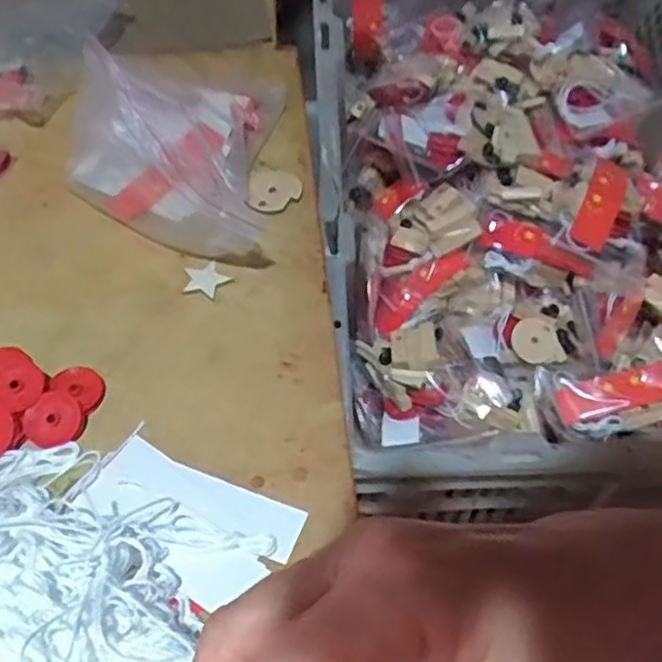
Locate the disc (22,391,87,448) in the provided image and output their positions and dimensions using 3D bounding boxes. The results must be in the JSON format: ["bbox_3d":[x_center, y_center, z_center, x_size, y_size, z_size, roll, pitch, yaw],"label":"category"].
[{"bbox_3d":[-0.142,0.046,0.365,0.028,0.004,0.029,6,69,-17],"label":"disc"}]

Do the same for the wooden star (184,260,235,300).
[{"bbox_3d":[-0.077,-0.031,0.427,0.026,0.004,0.025,25,55,18],"label":"wooden star"}]

